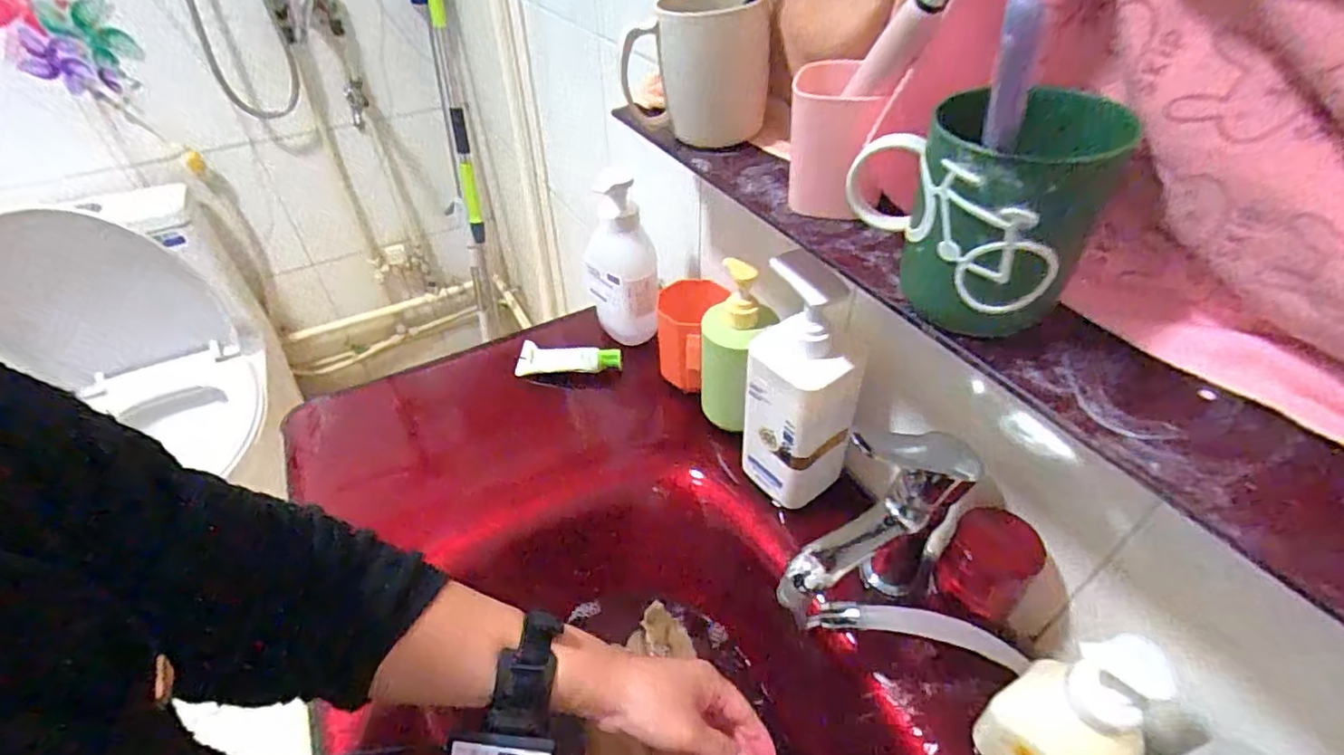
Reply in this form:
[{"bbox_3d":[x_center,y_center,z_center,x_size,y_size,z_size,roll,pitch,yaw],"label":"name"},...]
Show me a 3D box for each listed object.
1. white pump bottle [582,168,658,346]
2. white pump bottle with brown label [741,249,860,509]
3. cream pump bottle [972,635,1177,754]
[{"bbox_3d":[-0.061,-0.123,0.704,0.081,0.175,0.076,-5,43,-5],"label":"white pump bottle"},{"bbox_3d":[0.108,0.015,0.515,0.091,0.233,0.062,31,51,29],"label":"white pump bottle with brown label"},{"bbox_3d":[0.237,0.205,0.350,0.045,0.154,0.070,-17,45,-17],"label":"cream pump bottle"}]

